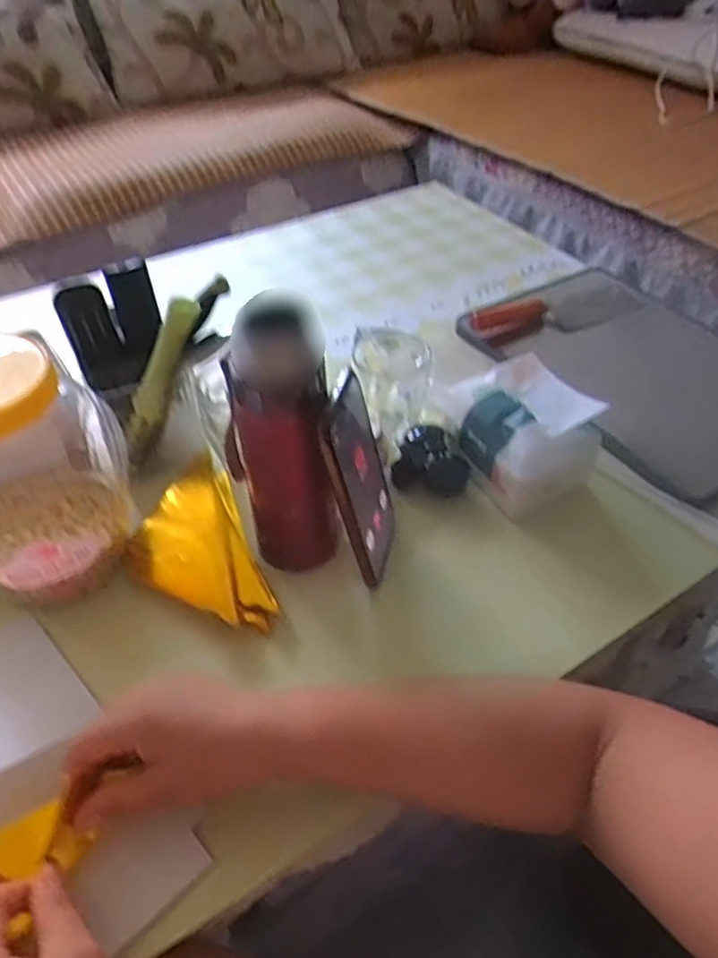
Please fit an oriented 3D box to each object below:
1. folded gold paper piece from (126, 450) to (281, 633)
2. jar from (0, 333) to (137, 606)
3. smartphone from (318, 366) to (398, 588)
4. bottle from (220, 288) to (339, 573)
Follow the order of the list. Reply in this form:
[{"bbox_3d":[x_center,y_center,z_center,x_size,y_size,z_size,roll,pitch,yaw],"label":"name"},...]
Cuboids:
[{"bbox_3d":[-0.137,0.059,0.538,0.095,0.031,0.176,-16,48,-16],"label":"folded gold paper piece"},{"bbox_3d":[-0.248,-0.008,0.480,0.133,0.191,0.156,-24,50,-22],"label":"jar"},{"bbox_3d":[0.003,0.003,0.485,0.008,0.157,0.079,3,49,22],"label":"smartphone"},{"bbox_3d":[-0.057,-0.024,0.468,0.072,0.227,0.062,-8,46,-8],"label":"bottle"}]

